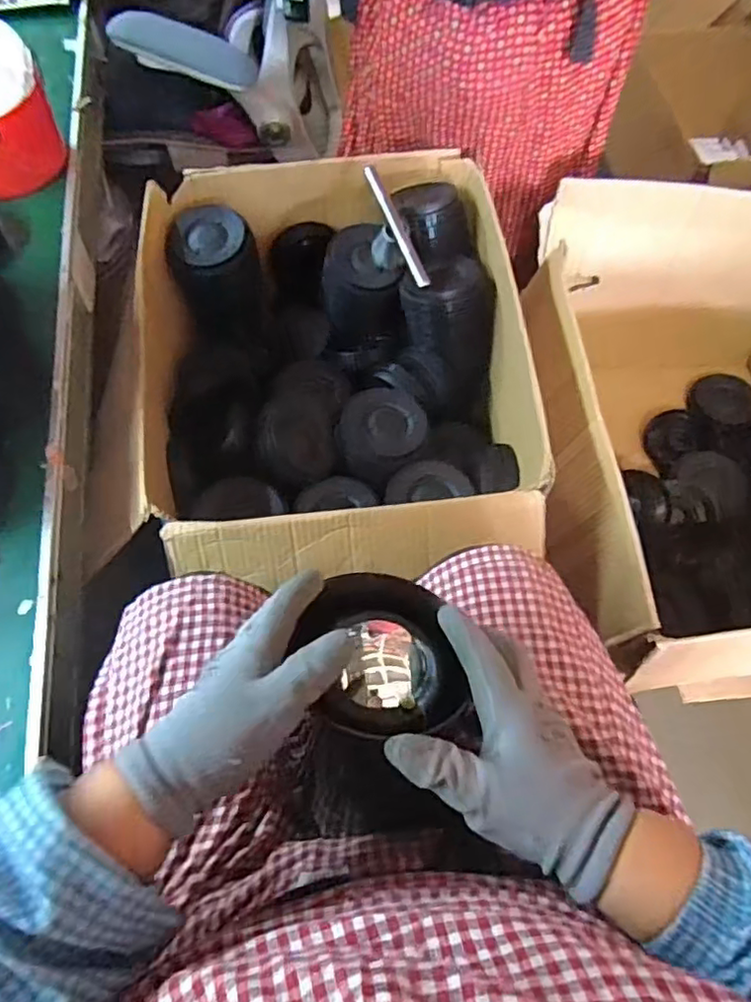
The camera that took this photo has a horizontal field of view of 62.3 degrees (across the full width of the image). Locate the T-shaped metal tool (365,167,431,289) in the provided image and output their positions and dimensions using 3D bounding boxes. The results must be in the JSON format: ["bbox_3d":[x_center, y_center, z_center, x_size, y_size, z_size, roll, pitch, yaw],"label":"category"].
[{"bbox_3d":[0.022,-0.381,0.912,0.025,0.078,0.193,-20,79,-28],"label":"T-shaped metal tool"}]

